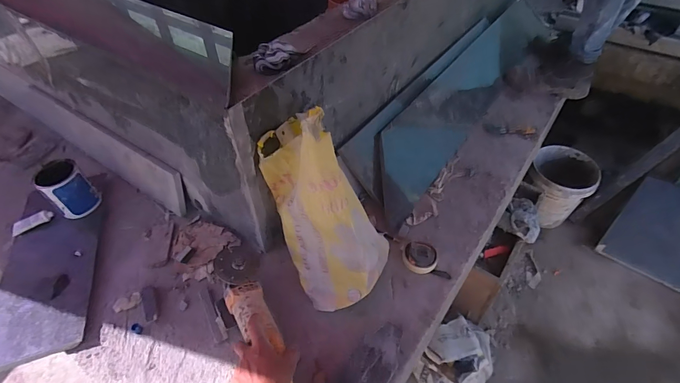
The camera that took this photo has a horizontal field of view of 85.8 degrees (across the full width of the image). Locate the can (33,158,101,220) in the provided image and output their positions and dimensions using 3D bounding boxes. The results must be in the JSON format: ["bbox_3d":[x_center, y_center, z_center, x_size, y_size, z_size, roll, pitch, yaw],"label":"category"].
[{"bbox_3d":[-0.694,-0.006,0.936,0.101,0.124,0.096,31,55,26],"label":"can"}]

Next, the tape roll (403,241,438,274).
[{"bbox_3d":[0.189,0.157,0.857,0.077,0.039,0.071,0,47,0],"label":"tape roll"}]

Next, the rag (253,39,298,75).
[{"bbox_3d":[-0.133,-0.265,0.722,0.077,0.034,0.074,1,47,1],"label":"rag"}]

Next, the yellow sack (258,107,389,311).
[{"bbox_3d":[-0.015,0.029,0.753,0.238,0.361,0.295,-13,48,-11],"label":"yellow sack"}]

